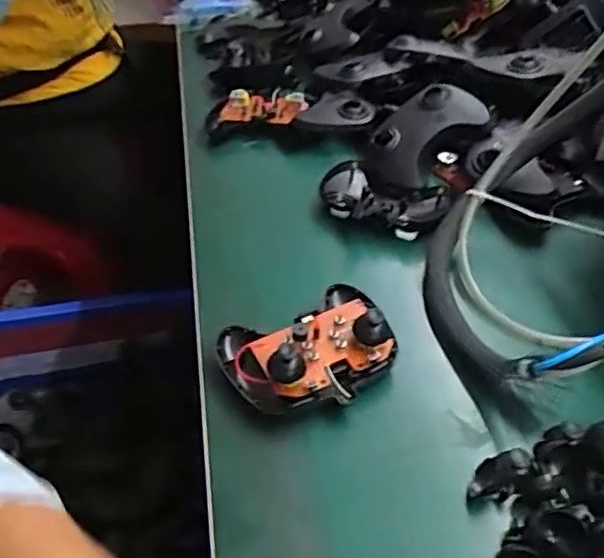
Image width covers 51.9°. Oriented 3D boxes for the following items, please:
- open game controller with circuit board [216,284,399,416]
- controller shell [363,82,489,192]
[{"bbox_3d":[0.005,0.045,0.435,0.119,0.050,0.095,-21,46,-18],"label":"open game controller with circuit board"},{"bbox_3d":[0.115,-0.143,0.611,0.124,0.023,0.083,-43,54,-4],"label":"controller shell"}]

